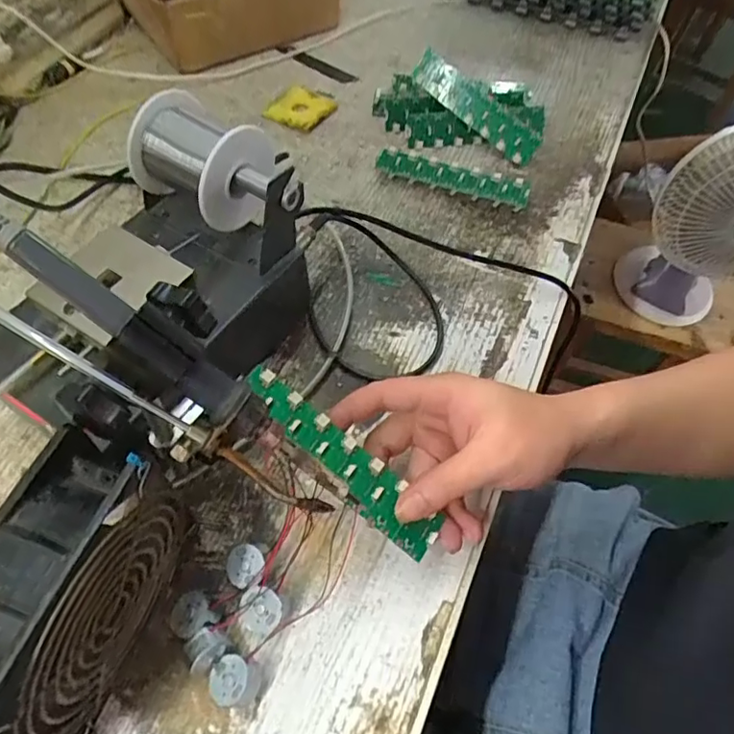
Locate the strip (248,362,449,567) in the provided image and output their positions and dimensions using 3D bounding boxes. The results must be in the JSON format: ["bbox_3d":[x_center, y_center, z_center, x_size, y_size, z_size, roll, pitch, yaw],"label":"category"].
[{"bbox_3d":[-0.013,0.051,0.311,0.136,0.008,0.027,45,64,3],"label":"strip"}]

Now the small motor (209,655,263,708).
[{"bbox_3d":[-0.068,0.163,0.290,0.026,0.019,0.022,15,58,6],"label":"small motor"}]

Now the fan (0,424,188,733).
[{"bbox_3d":[-0.133,0.108,0.259,0.044,0.121,0.124,18,58,8],"label":"fan"}]

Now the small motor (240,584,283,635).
[{"bbox_3d":[-0.058,0.134,0.308,0.024,0.020,0.021,19,58,8],"label":"small motor"}]

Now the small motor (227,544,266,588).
[{"bbox_3d":[-0.070,0.114,0.319,0.021,0.021,0.020,2,58,-3],"label":"small motor"}]

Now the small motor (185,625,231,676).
[{"bbox_3d":[-0.085,0.149,0.295,0.016,0.022,0.022,41,64,20],"label":"small motor"}]

